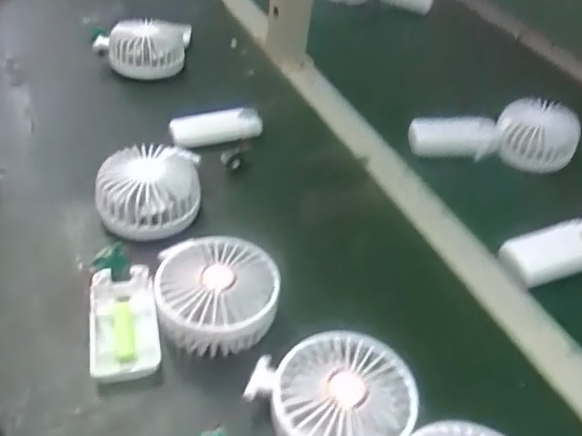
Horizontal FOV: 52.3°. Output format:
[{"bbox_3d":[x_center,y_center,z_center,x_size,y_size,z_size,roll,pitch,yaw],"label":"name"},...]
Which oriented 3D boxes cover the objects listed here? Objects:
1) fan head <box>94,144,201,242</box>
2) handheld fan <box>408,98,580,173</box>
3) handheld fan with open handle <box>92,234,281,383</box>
[{"bbox_3d":[-0.121,-0.027,0.506,0.083,0.039,0.083,-2,42,-10],"label":"fan head"},{"bbox_3d":[0.218,-0.091,0.641,0.165,0.057,0.072,-3,43,-11],"label":"handheld fan"},{"bbox_3d":[-0.078,0.054,0.424,0.127,0.044,0.103,-4,43,-12],"label":"handheld fan with open handle"}]

